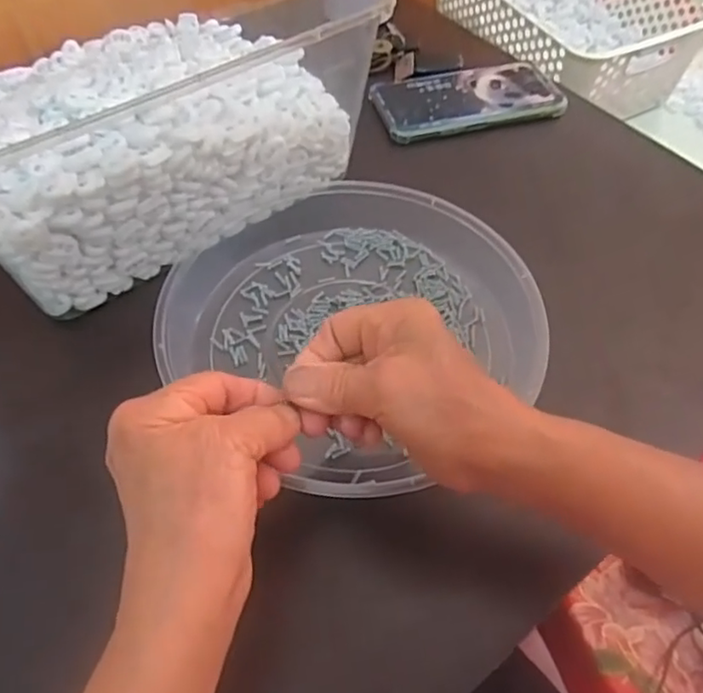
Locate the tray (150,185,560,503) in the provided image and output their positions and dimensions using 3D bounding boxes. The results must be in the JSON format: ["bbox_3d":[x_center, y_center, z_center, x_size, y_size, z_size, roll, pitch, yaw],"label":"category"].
[{"bbox_3d":[0.005,-0.021,0.398,0.227,0.035,0.217,1,56,-1],"label":"tray"}]

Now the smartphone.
[{"bbox_3d":[0.106,-0.225,0.555,0.169,0.008,0.084,-9,56,-8],"label":"smartphone"}]

